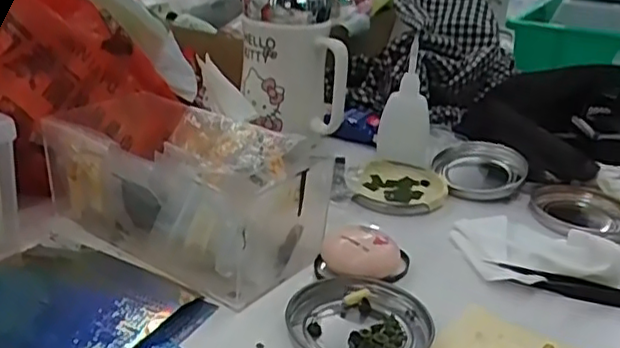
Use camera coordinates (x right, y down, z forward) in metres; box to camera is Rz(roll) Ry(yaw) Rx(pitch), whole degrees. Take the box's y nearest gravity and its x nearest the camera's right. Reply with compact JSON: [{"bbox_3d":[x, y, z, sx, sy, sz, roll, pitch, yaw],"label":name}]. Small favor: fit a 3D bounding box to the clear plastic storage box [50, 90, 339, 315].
[{"bbox_3d":[-0.086,0.007,0.428,0.181,0.070,0.098,21,29,31],"label":"clear plastic storage box"}]

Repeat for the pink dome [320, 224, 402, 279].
[{"bbox_3d":[0.031,0.049,0.410,0.047,0.024,0.037,16,27,23],"label":"pink dome"}]

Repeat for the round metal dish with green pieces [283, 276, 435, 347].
[{"bbox_3d":[0.027,0.083,0.359,0.078,0.009,0.076,4,24,-2],"label":"round metal dish with green pieces"}]

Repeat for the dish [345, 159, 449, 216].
[{"bbox_3d":[0.069,0.008,0.525,0.078,0.010,0.086,2,25,-7],"label":"dish"}]

